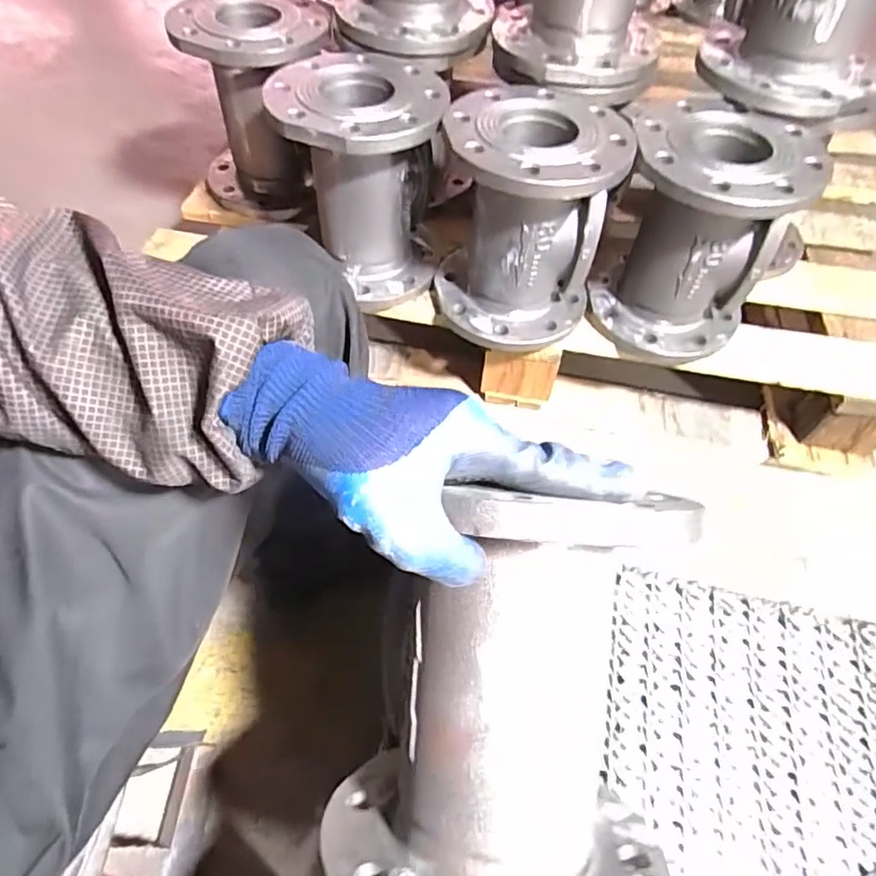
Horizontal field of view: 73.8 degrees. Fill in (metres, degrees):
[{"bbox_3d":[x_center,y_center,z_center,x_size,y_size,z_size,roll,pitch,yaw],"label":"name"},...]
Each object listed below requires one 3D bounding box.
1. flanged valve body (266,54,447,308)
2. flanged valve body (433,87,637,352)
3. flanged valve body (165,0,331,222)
[{"bbox_3d":[-0.091,-0.310,0.712,0.190,0.219,0.190,-17,59,-14],"label":"flanged valve body"},{"bbox_3d":[0.098,-0.247,0.679,0.182,0.222,0.186,9,56,3],"label":"flanged valve body"},{"bbox_3d":[-0.228,-0.453,0.794,0.191,0.204,0.170,26,59,14],"label":"flanged valve body"}]

